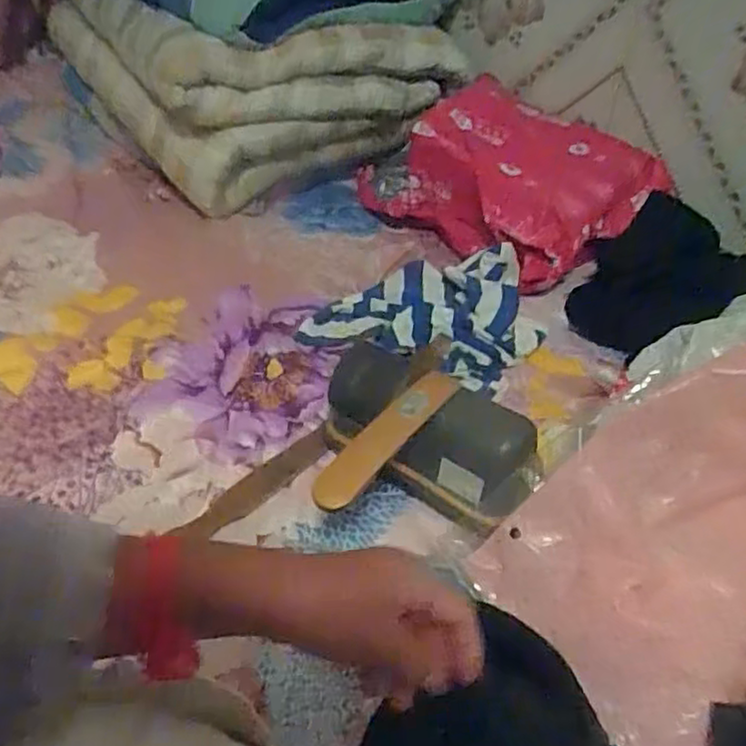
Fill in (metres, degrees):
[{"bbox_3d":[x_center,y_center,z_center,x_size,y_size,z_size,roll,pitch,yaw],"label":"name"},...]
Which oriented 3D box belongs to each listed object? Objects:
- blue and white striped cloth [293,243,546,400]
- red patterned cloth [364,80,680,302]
[{"bbox_3d":[0.066,-0.076,0.807,0.248,0.048,0.202,18,42,16],"label":"blue and white striped cloth"},{"bbox_3d":[0.176,-0.242,0.929,0.223,0.153,0.321,-29,50,-32],"label":"red patterned cloth"}]

